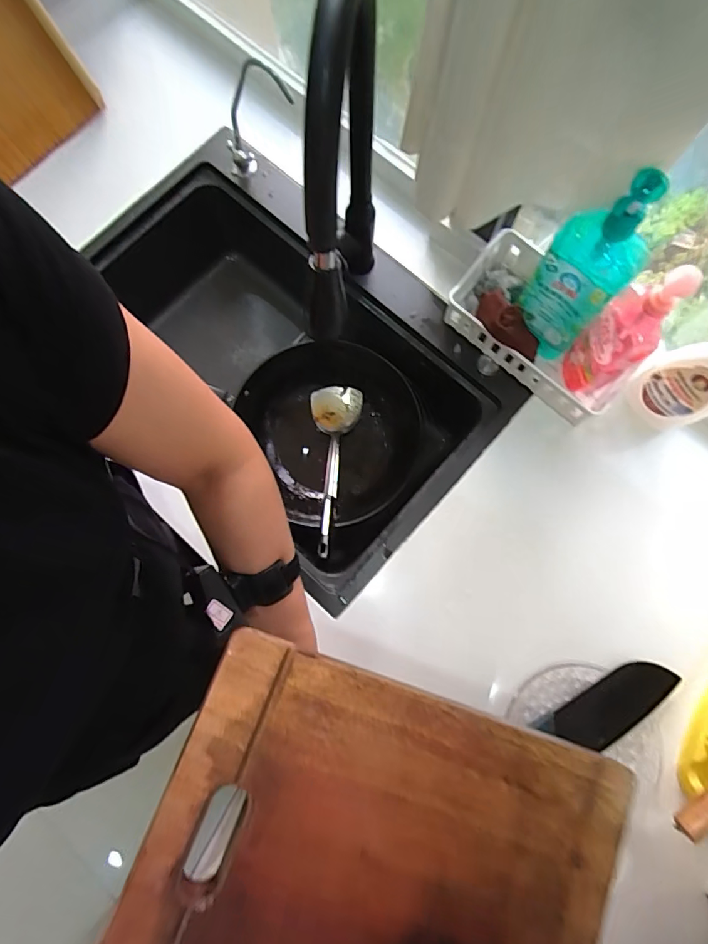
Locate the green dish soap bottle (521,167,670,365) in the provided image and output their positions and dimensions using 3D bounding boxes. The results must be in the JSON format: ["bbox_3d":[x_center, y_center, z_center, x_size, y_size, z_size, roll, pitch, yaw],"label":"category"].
[{"bbox_3d":[0.272,-0.237,0.564,0.103,0.268,0.068,33,81,7],"label":"green dish soap bottle"}]

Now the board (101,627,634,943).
[{"bbox_3d":[0.032,0.295,0.337,0.355,0.009,0.251,24,76,-11],"label":"board"}]

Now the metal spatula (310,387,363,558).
[{"bbox_3d":[-0.041,-0.005,0.825,0.097,0.055,0.355,3,55,2],"label":"metal spatula"}]

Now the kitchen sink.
[{"bbox_3d":[-0.130,-0.182,0.821,0.713,0.224,0.411,43,82,9],"label":"kitchen sink"}]

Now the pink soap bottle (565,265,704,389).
[{"bbox_3d":[0.327,-0.164,0.582,0.053,0.233,0.072,-40,80,-7],"label":"pink soap bottle"}]

